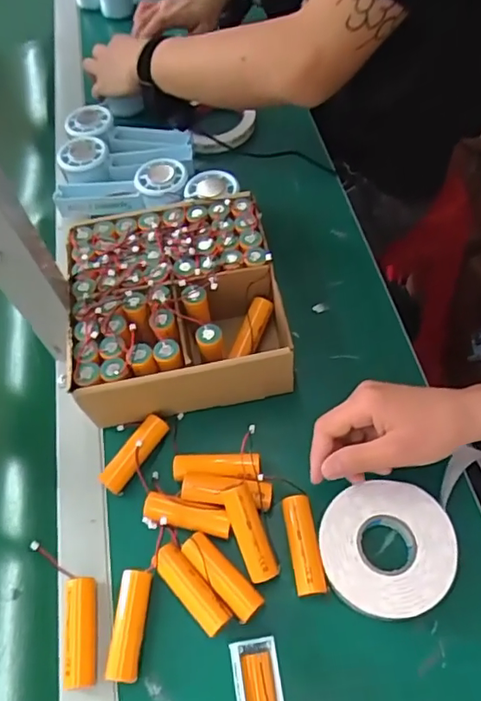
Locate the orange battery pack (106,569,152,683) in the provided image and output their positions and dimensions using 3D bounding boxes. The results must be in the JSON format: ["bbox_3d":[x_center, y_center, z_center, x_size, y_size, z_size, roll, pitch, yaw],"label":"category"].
[{"bbox_3d":[-0.079,0.198,0.386,0.020,0.019,0.070,1,58,6],"label":"orange battery pack"}]

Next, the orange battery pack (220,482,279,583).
[{"bbox_3d":[0.006,0.137,0.404,0.022,0.017,0.071,-21,77,-10],"label":"orange battery pack"}]

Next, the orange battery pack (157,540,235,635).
[{"bbox_3d":[-0.036,0.177,0.395,0.024,0.016,0.070,-40,63,-18],"label":"orange battery pack"}]

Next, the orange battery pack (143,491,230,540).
[{"bbox_3d":[-0.042,0.132,0.425,0.070,0.018,0.022,11,60,12],"label":"orange battery pack"}]

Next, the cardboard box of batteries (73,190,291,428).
[{"bbox_3d":[-0.058,-0.041,0.500,0.183,0.080,0.196,-11,58,-1],"label":"cardboard box of batteries"}]

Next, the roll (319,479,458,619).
[{"bbox_3d":[0.111,0.150,0.405,0.098,0.024,0.092,-3,58,4],"label":"roll"}]

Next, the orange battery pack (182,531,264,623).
[{"bbox_3d":[-0.014,0.170,0.400,0.022,0.021,0.071,-41,63,-19],"label":"orange battery pack"}]

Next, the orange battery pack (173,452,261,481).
[{"bbox_3d":[-0.020,0.097,0.443,0.070,0.018,0.022,-2,58,4],"label":"orange battery pack"}]

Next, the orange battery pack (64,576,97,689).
[{"bbox_3d":[-0.118,0.206,0.391,0.023,0.016,0.071,-9,58,0],"label":"orange battery pack"}]

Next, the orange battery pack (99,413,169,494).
[{"bbox_3d":[-0.089,0.089,0.455,0.019,0.023,0.071,30,66,22],"label":"orange battery pack"}]

